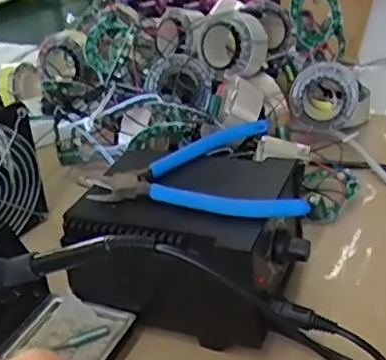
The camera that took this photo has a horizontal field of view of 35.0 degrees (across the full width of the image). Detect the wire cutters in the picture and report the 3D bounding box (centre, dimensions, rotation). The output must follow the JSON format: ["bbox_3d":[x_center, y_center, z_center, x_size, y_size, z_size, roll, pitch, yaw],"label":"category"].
[{"bbox_3d":[0.012,-0.013,0.437,0.156,0.020,0.112,7,34,19],"label":"wire cutters"}]

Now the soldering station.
[{"bbox_3d":[0.004,0.044,0.437,0.151,0.099,0.116,9,35,22],"label":"soldering station"}]

